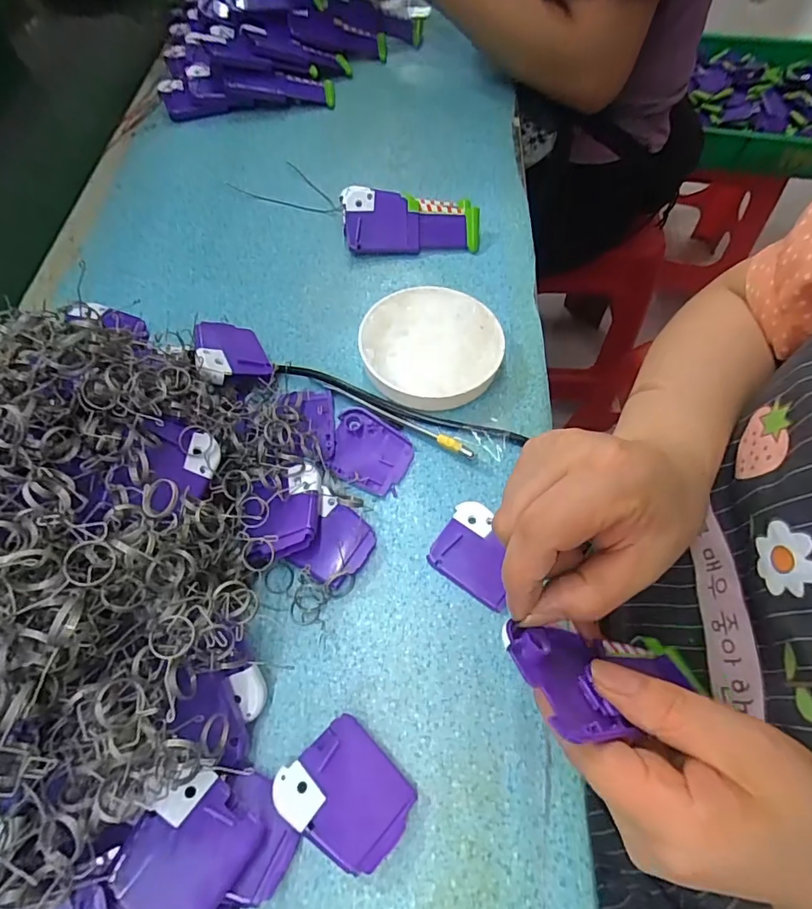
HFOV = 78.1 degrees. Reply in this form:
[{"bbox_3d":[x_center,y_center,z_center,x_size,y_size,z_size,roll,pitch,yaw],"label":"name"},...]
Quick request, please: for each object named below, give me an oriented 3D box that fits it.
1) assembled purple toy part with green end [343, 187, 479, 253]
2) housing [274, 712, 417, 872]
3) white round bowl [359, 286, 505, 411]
[{"bbox_3d":[0.004,-0.215,0.457,0.121,0.039,0.057,-2,61,-2],"label":"assembled purple toy part with green end"},{"bbox_3d":[-0.029,0.173,0.254,0.060,0.022,0.050,40,67,19],"label":"housing"},{"bbox_3d":[0.019,-0.082,0.383,0.104,0.028,0.105,0,61,-1],"label":"white round bowl"}]

